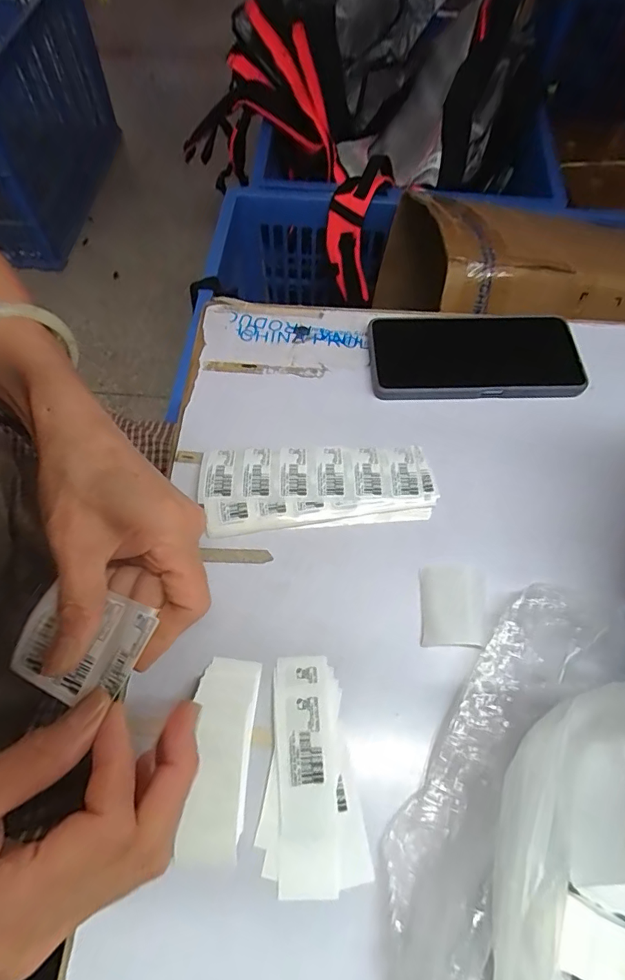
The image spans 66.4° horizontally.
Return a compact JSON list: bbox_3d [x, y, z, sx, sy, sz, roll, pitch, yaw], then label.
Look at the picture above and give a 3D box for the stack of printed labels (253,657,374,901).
[{"bbox_3d":[-0.004,0.152,0.261,0.052,0.006,0.111,-6,64,-4],"label":"stack of printed labels"}]

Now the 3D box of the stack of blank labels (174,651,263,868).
[{"bbox_3d":[-0.049,0.141,0.252,0.033,0.029,0.099,3,64,1],"label":"stack of blank labels"}]

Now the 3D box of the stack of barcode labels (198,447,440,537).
[{"bbox_3d":[0.003,-0.003,0.332,0.156,0.013,0.061,-3,64,-2],"label":"stack of barcode labels"}]

